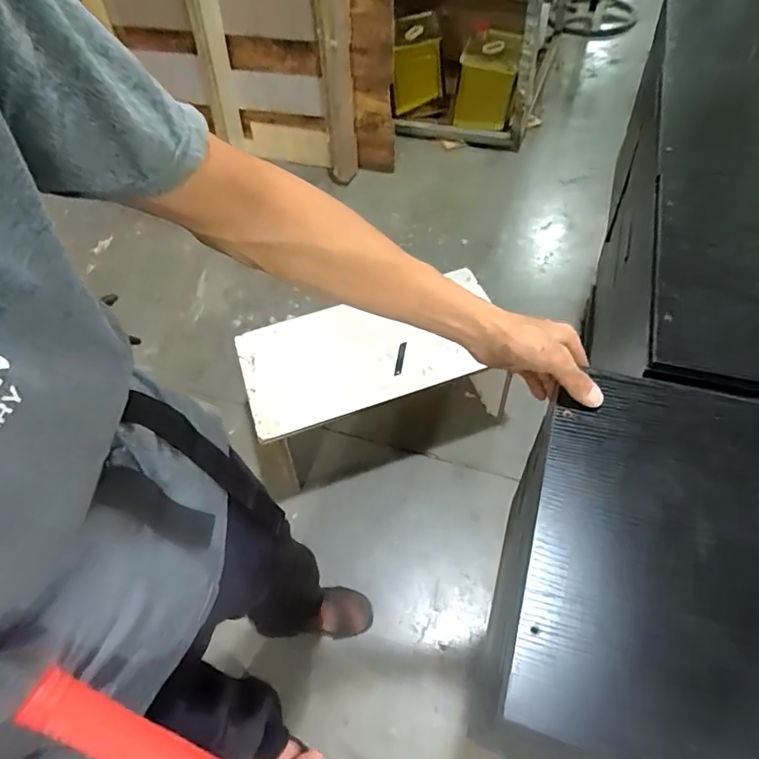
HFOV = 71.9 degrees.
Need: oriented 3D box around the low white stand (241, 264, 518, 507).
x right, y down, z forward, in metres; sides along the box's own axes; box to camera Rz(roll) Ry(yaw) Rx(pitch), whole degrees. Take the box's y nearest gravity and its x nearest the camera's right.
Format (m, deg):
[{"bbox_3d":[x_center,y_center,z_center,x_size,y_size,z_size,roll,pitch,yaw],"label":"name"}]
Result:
[{"bbox_3d":[-0.014,0.009,1.396,0.615,0.318,0.355,-18,57,-7],"label":"low white stand"}]

